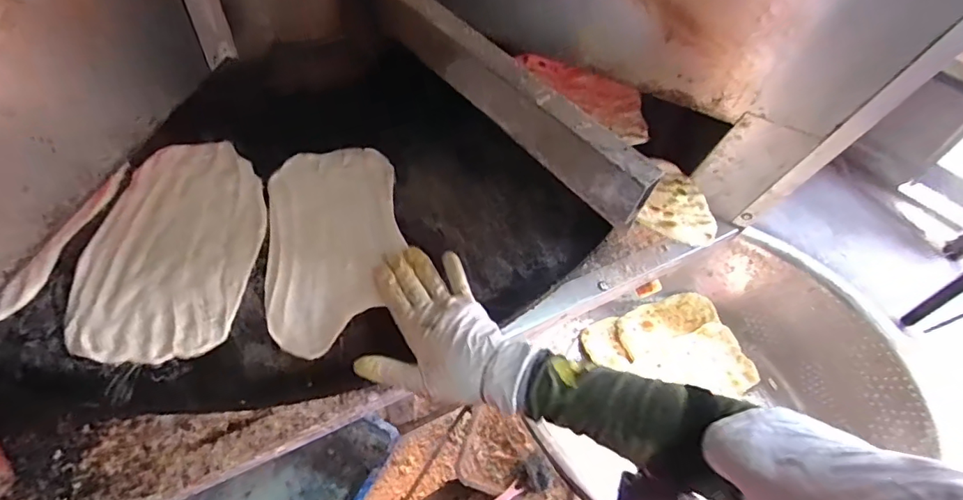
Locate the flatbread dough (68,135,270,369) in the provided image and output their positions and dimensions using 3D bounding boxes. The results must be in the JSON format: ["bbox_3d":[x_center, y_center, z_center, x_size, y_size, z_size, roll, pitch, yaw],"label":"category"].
[{"bbox_3d":[-0.303,-0.007,0.510,0.150,0.004,0.238,7,61,-7],"label":"flatbread dough"}]

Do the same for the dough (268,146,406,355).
[{"bbox_3d":[-0.155,-0.010,0.539,0.130,0.009,0.235,-4,63,-12],"label":"dough"}]

